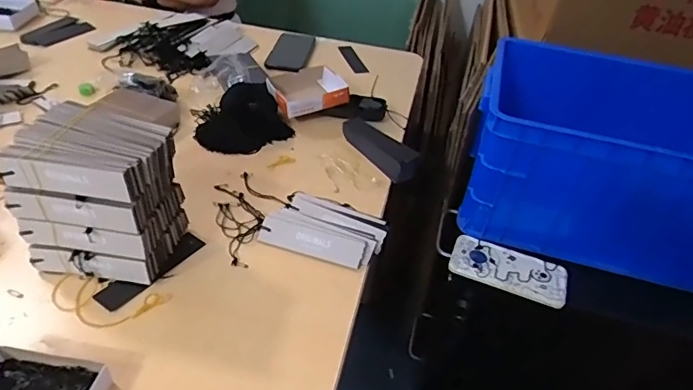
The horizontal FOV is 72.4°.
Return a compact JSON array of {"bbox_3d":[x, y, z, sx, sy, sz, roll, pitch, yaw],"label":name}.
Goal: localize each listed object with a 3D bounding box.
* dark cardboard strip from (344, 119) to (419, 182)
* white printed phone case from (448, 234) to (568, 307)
[{"bbox_3d":[0.052,-0.073,0.718,0.042,0.036,0.140,-22,47,-31],"label":"dark cardboard strip"},{"bbox_3d":[0.242,0.109,0.709,0.165,0.013,0.079,20,41,15],"label":"white printed phone case"}]

